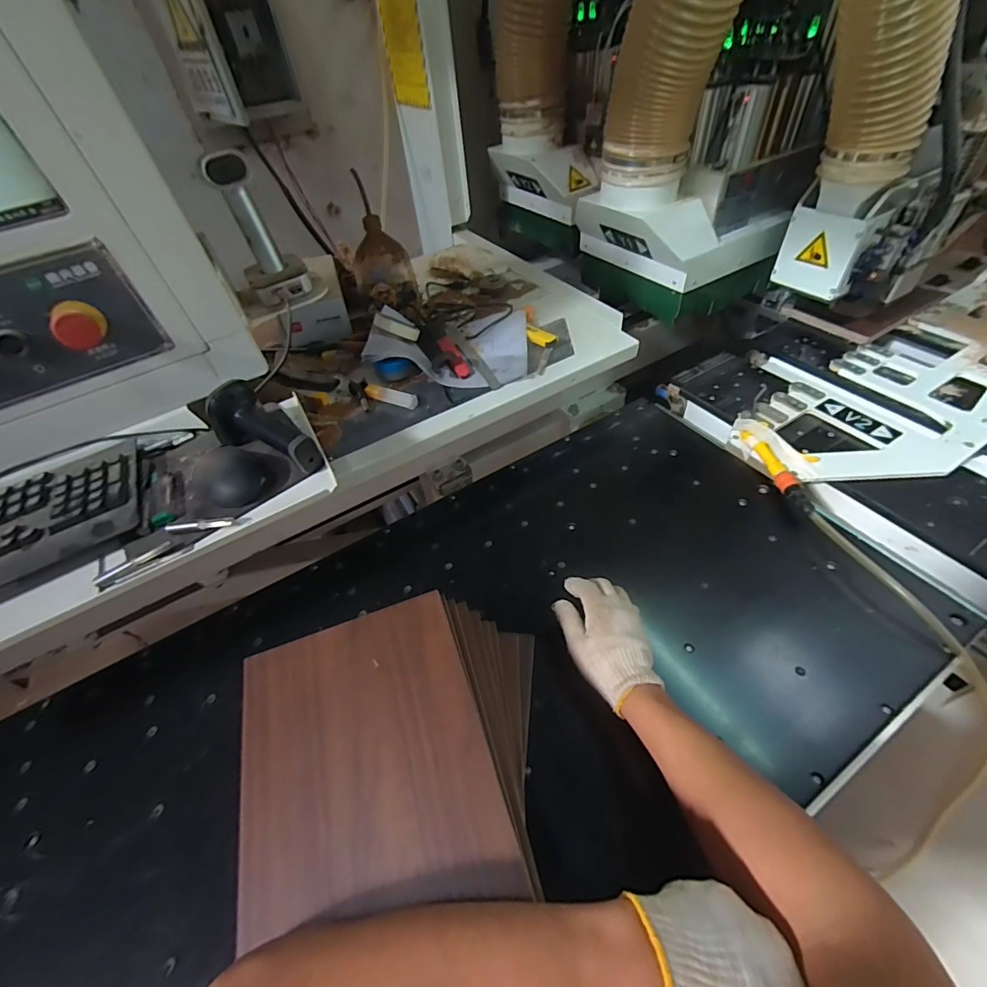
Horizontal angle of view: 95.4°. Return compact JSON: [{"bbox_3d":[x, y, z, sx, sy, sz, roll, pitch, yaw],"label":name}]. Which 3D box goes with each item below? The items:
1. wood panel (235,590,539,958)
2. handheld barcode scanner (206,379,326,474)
[{"bbox_3d":[-0.109,0.217,0.383,0.202,0.012,0.241,-19,49,-10],"label":"wood panel"},{"bbox_3d":[-0.270,-0.075,0.521,0.079,0.074,0.143,-37,54,-24],"label":"handheld barcode scanner"}]

